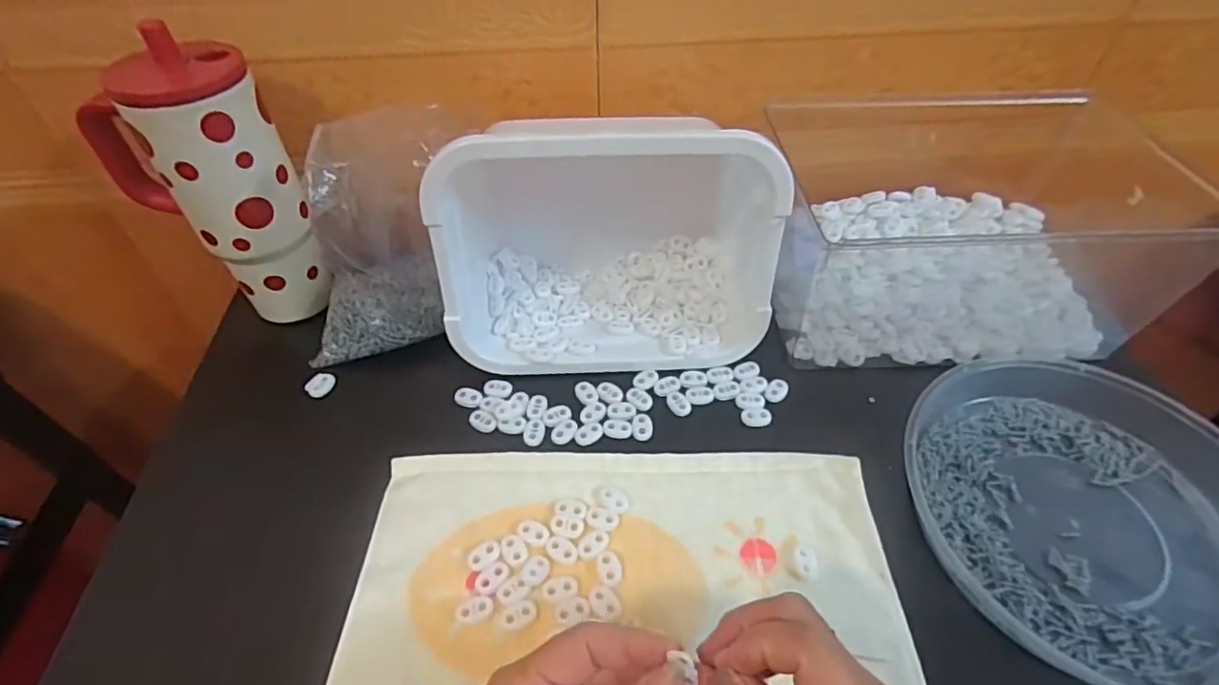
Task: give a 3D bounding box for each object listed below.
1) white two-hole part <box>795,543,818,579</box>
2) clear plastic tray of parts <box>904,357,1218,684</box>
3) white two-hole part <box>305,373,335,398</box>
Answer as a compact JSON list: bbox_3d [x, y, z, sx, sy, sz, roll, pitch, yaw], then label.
[{"bbox_3d":[0.125,0.138,0.371,0.014,0.004,0.022,7,50,5],"label":"white two-hole part"},{"bbox_3d":[0.318,0.108,0.381,0.205,0.029,0.228,-13,51,-12],"label":"clear plastic tray of parts"},{"bbox_3d":[-0.235,0.034,0.476,0.017,0.006,0.023,22,53,17],"label":"white two-hole part"}]

